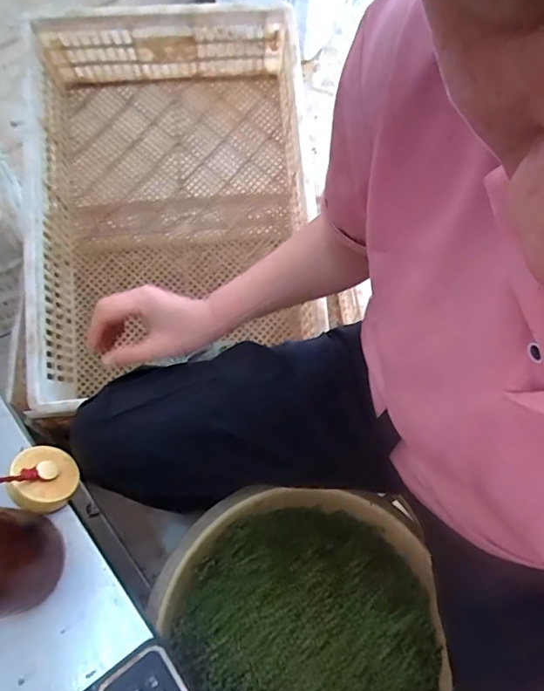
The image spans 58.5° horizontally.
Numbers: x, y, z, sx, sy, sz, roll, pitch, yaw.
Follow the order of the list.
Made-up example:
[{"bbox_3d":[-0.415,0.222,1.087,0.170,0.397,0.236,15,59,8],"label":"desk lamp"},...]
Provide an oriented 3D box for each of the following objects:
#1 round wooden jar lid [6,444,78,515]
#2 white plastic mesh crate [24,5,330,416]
[{"bbox_3d":[-0.227,0.128,0.485,0.059,0.027,0.072,6,40,-24],"label":"round wooden jar lid"},{"bbox_3d":[-0.169,-0.237,0.819,0.440,0.174,0.634,-6,85,-7],"label":"white plastic mesh crate"}]

